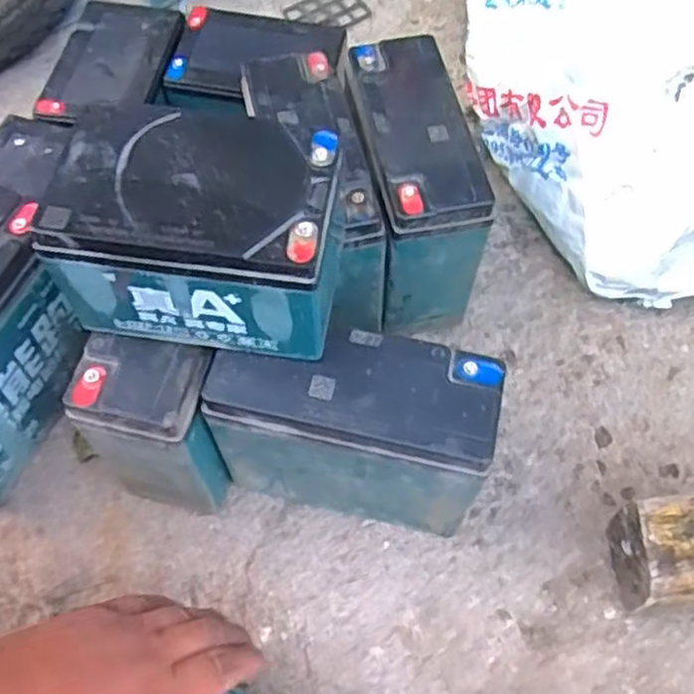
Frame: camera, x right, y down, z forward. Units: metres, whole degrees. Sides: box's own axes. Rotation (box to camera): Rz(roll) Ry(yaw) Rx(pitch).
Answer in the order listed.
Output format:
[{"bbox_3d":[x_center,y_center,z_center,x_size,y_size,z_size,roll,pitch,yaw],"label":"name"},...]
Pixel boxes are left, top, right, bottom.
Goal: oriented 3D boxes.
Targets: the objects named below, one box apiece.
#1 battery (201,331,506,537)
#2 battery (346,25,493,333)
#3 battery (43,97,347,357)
[{"bbox_3d":[0.002,0.063,0.515,0.176,0.174,0.066,12,60,6],"label":"battery"},{"bbox_3d":[0.048,-0.128,0.608,0.079,0.154,0.182,-8,60,-6],"label":"battery"},{"bbox_3d":[-0.081,-0.062,0.428,0.159,0.102,0.100,6,59,2],"label":"battery"}]

